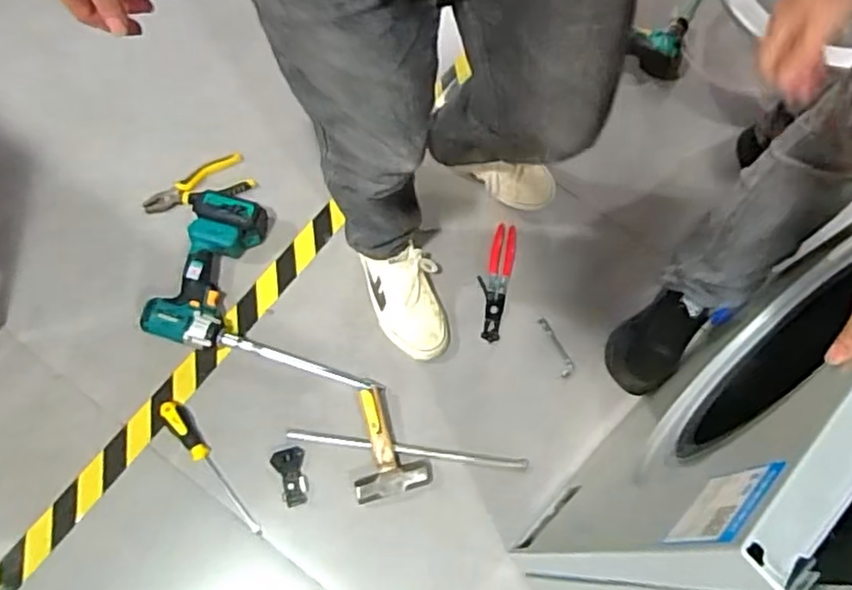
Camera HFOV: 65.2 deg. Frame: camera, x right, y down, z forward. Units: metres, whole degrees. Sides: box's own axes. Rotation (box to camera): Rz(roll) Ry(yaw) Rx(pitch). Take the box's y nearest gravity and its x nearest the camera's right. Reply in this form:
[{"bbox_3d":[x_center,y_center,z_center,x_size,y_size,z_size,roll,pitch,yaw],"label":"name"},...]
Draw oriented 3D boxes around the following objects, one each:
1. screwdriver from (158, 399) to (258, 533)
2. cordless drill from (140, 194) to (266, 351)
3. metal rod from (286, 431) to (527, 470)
[{"bbox_3d":[-0.327,0.255,1.016,0.035,0.028,0.237,-40,76,-17],"label":"screwdriver"},{"bbox_3d":[-0.364,-0.031,1.107,0.139,0.085,0.243,13,68,2],"label":"cordless drill"},{"bbox_3d":[-0.030,0.243,1.048,0.377,0.008,0.015,8,68,-1],"label":"metal rod"}]

